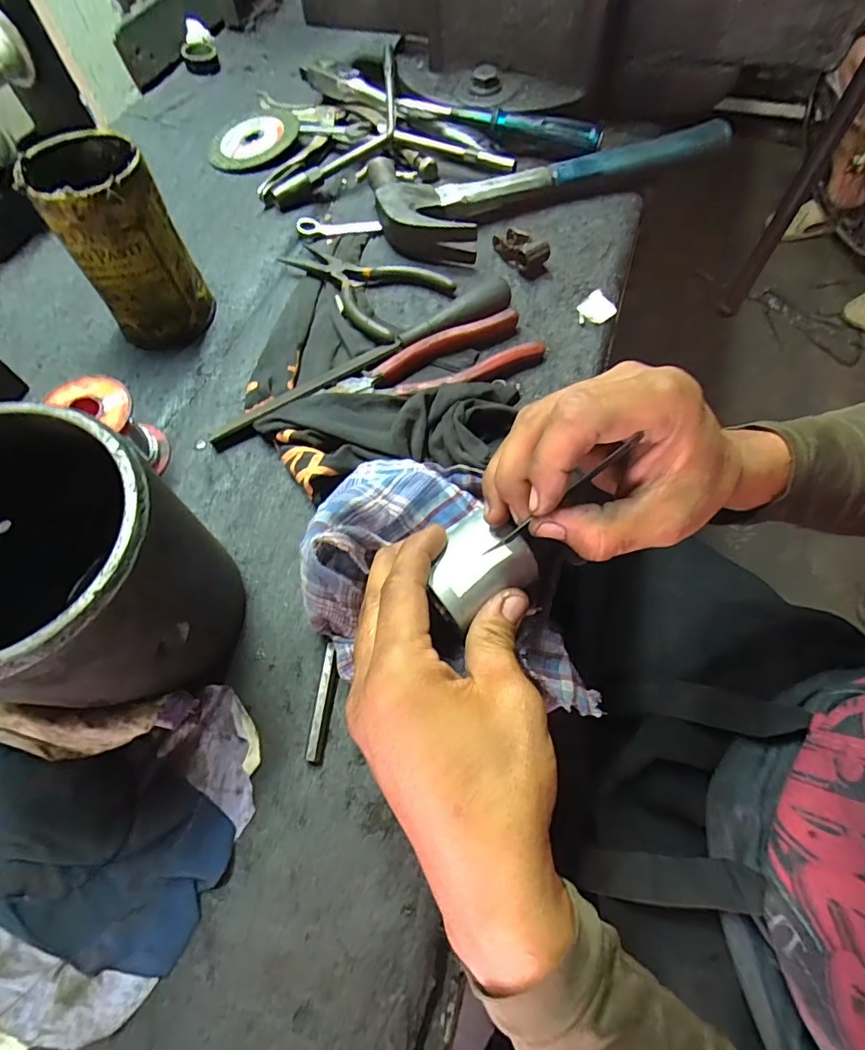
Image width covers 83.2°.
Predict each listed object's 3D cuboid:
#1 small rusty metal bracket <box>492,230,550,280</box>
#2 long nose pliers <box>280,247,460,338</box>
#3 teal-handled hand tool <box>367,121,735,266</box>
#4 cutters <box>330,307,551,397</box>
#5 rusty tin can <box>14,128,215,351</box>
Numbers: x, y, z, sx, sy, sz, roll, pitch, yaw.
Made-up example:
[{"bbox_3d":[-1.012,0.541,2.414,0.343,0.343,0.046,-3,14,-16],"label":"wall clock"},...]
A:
[{"bbox_3d":[0.075,-0.233,0.409,0.024,0.020,0.051,-28,67,-12],"label":"small rusty metal bracket"},{"bbox_3d":[-0.063,-0.204,0.402,0.138,0.022,0.086,35,69,16],"label":"long nose pliers"},{"bbox_3d":[0.142,-0.317,0.436,0.278,0.024,0.029,-17,65,-8],"label":"teal-handled hand tool"},{"bbox_3d":[0.005,-0.118,0.363,0.151,0.016,0.052,-25,66,-11],"label":"cutters"},{"bbox_3d":[-0.215,-0.196,0.348,0.067,0.115,0.078,-30,67,-13],"label":"rusty tin can"}]

